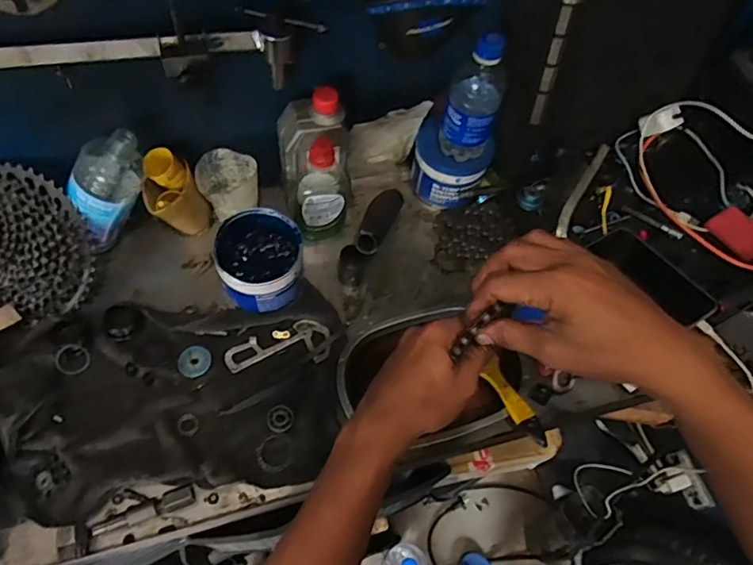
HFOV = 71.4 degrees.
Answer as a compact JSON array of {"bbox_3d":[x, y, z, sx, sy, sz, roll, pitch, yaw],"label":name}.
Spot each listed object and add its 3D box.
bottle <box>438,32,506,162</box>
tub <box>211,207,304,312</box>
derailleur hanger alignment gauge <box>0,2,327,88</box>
[{"bbox_3d":[0.120,-0.223,0.635,0.063,0.162,0.067,16,60,5],"label":"bottle"},{"bbox_3d":[-0.139,-0.025,0.641,0.095,0.092,0.104,2,60,-3],"label":"tub"},{"bbox_3d":[-0.267,-0.208,0.523,0.431,0.081,0.054,-10,62,-10],"label":"derailleur hanger alignment gauge"}]

